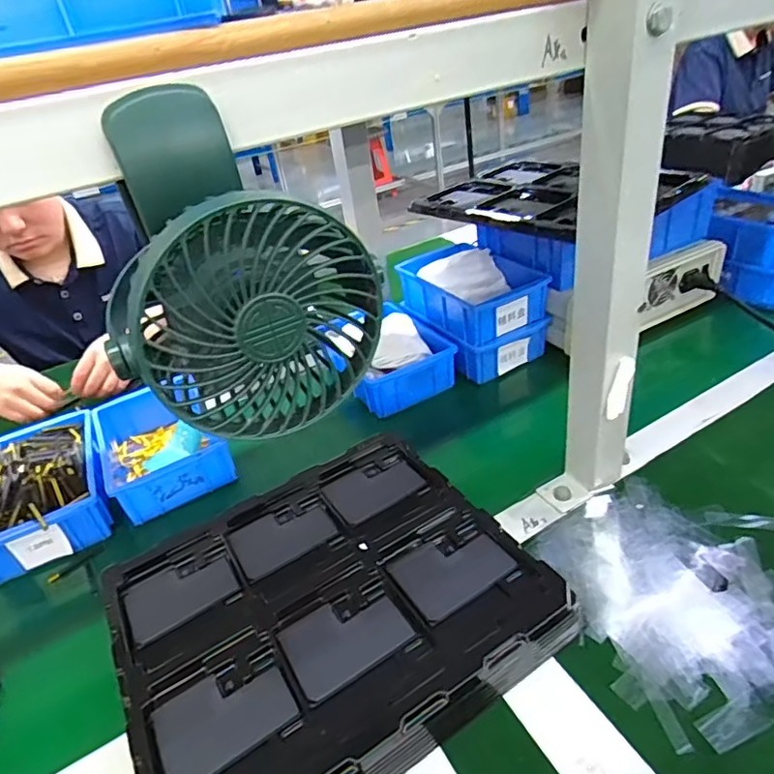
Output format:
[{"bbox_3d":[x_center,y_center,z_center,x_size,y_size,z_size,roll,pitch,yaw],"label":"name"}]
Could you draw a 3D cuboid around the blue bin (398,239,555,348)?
[{"bbox_3d":[0.118,-0.150,0.825,0.140,0.067,0.213,-23,36,-22],"label":"blue bin"}]

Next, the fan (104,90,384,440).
[{"bbox_3d":[-0.075,-0.061,0.267,0.115,0.132,0.112,-19,35,-17],"label":"fan"}]

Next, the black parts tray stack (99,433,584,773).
[{"bbox_3d":[-0.056,0.188,0.475,0.321,0.049,0.288,-26,37,-26],"label":"black parts tray stack"}]

